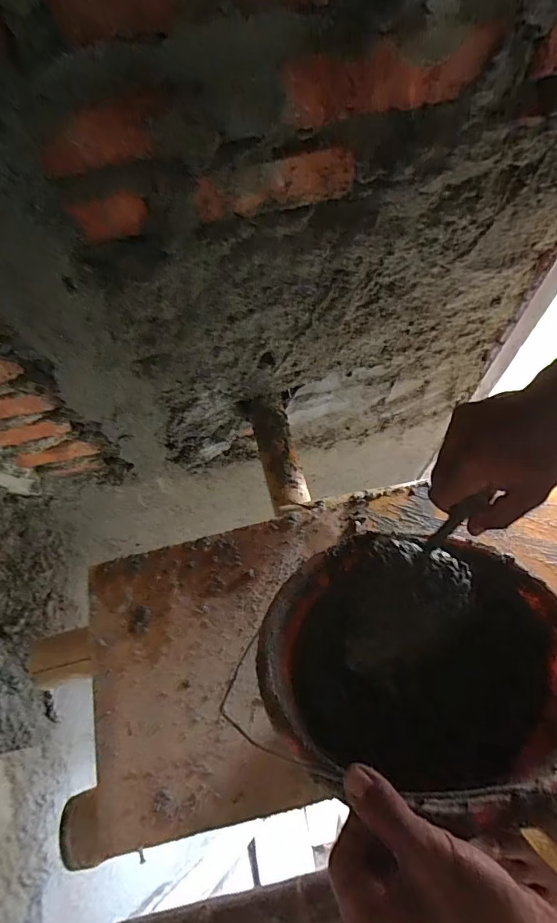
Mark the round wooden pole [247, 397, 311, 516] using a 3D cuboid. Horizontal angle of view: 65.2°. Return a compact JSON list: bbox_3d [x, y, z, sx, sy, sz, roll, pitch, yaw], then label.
[{"bbox_3d":[0.002,-0.006,0.693,0.060,0.062,0.206,-14,65,-4],"label":"round wooden pole"}]

